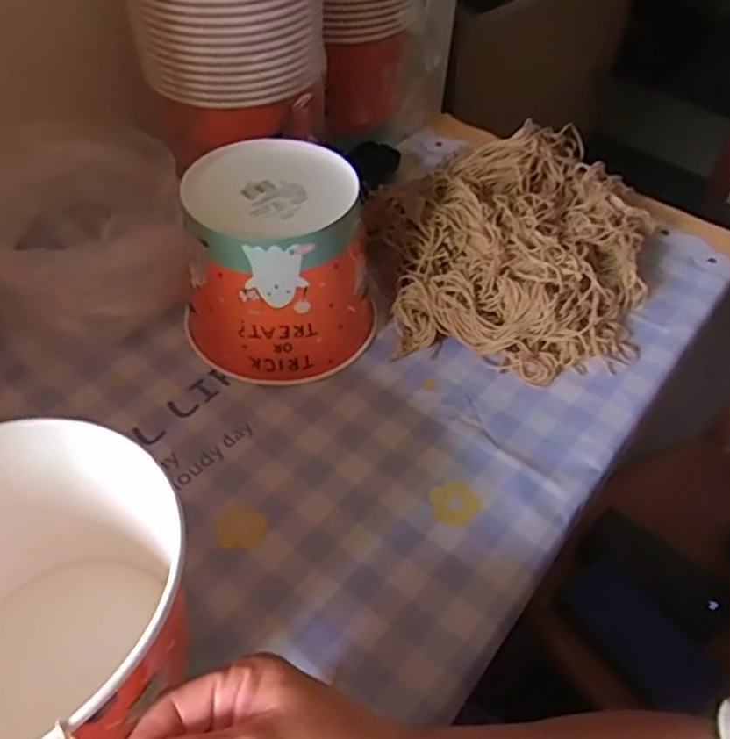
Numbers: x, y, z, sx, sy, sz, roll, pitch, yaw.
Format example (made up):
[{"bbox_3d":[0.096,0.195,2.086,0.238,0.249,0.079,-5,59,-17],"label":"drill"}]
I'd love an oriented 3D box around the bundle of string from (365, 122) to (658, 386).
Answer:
[{"bbox_3d":[0.133,-0.128,0.619,0.258,0.069,0.295,12,49,7],"label":"bundle of string"}]

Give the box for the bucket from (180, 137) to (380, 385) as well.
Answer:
[{"bbox_3d":[-0.064,-0.081,0.526,0.144,0.136,0.123,1,48,-3],"label":"bucket"}]

